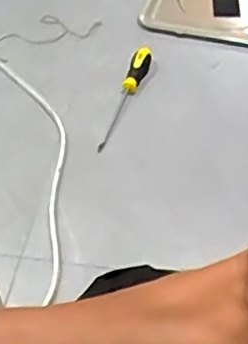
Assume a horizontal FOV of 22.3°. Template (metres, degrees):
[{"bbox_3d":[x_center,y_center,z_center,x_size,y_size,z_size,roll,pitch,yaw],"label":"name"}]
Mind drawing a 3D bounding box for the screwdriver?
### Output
[{"bbox_3d":[0.005,-0.130,1.088,0.037,0.039,0.256,12,49,11],"label":"screwdriver"}]

